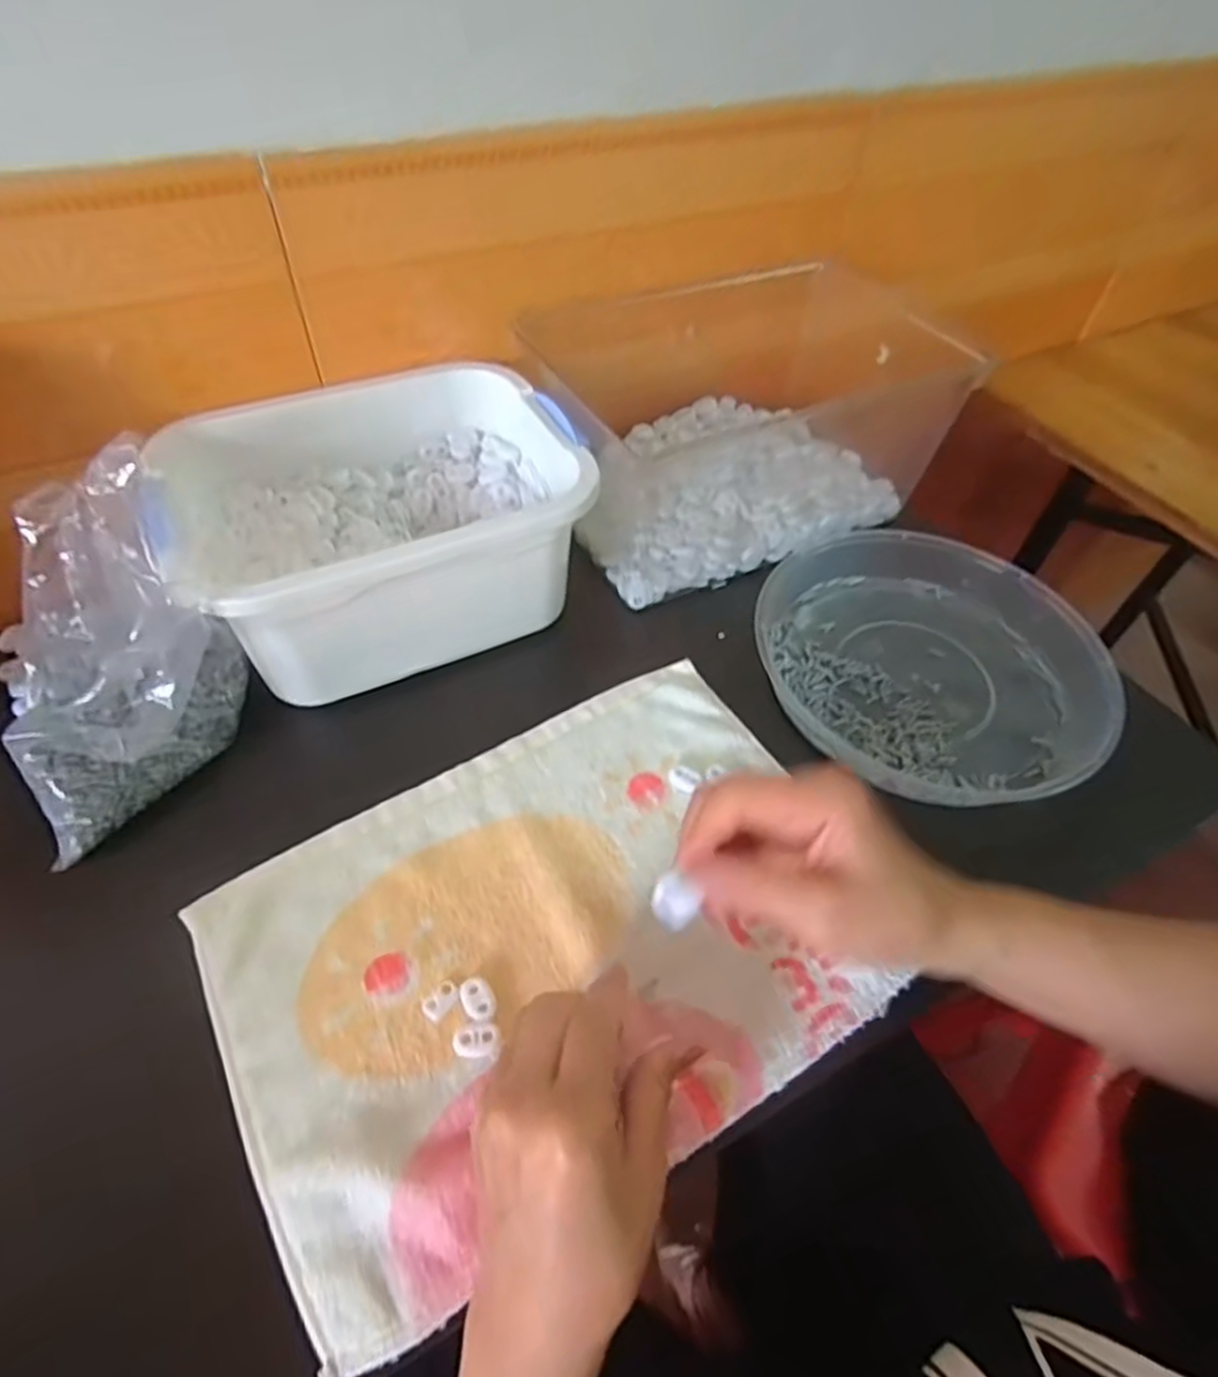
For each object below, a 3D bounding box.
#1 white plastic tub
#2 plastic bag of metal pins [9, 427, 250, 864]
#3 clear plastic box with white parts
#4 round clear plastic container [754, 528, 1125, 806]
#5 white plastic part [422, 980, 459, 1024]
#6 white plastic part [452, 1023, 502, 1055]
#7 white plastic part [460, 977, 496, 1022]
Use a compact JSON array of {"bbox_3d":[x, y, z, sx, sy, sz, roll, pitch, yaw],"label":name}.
[{"bbox_3d":[-0.145,-0.113,0.484,0.238,0.103,0.175,-22,56,-19],"label":"white plastic tub"},{"bbox_3d":[-0.279,-0.018,0.394,0.141,0.142,0.109,-35,61,-26],"label":"plastic bag of metal pins"},{"bbox_3d":[0.107,-0.218,0.591,0.302,0.130,0.201,-22,56,-19],"label":"clear plastic box with white parts"},{"bbox_3d":[0.220,-0.022,0.507,0.226,0.051,0.226,1,52,-2],"label":"round clear plastic container"},{"bbox_3d":[-0.083,0.154,0.358,0.013,0.004,0.019,33,57,21],"label":"white plastic part"},{"bbox_3d":[-0.064,0.169,0.346,0.021,0.004,0.013,0,52,-3],"label":"white plastic part"},{"bbox_3d":[-0.065,0.154,0.358,0.015,0.004,0.022,-25,57,-21],"label":"white plastic part"}]

